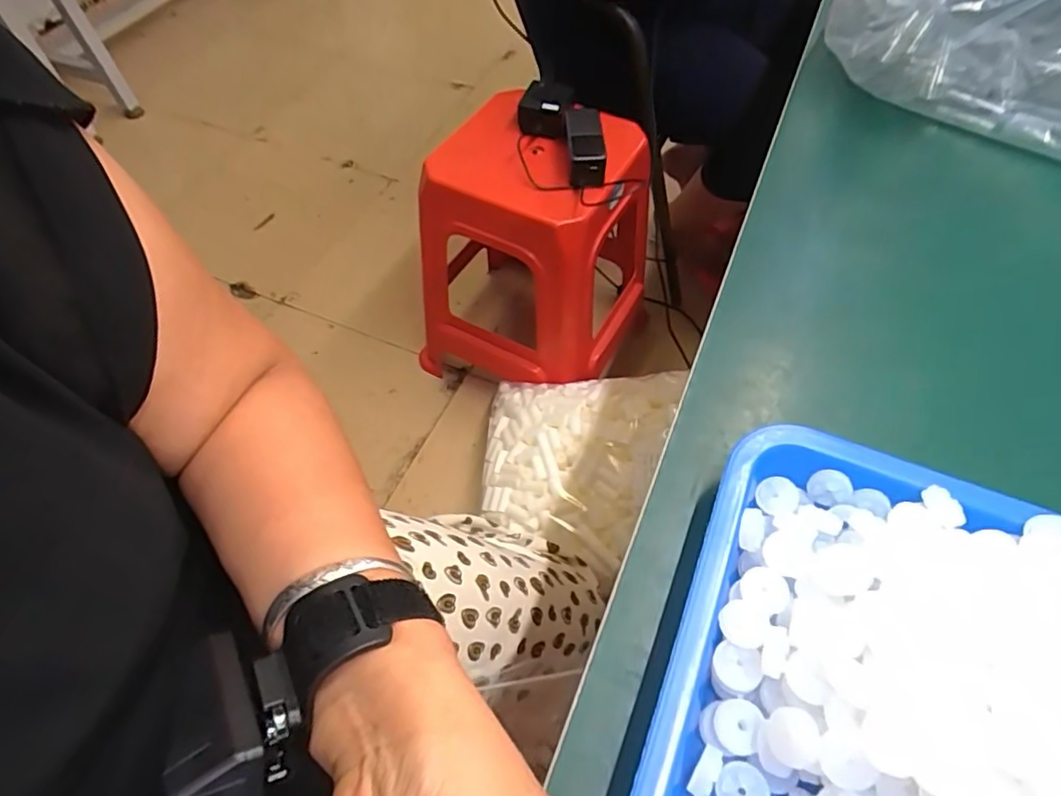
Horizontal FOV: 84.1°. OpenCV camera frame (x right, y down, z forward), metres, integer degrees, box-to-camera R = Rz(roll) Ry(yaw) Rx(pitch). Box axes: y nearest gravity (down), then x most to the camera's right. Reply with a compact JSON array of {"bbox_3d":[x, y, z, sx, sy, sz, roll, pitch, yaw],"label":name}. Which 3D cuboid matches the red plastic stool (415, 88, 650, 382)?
[{"bbox_3d":[0.023,-0.303,1.215,0.389,0.531,0.458,26,61,17],"label":"red plastic stool"}]

